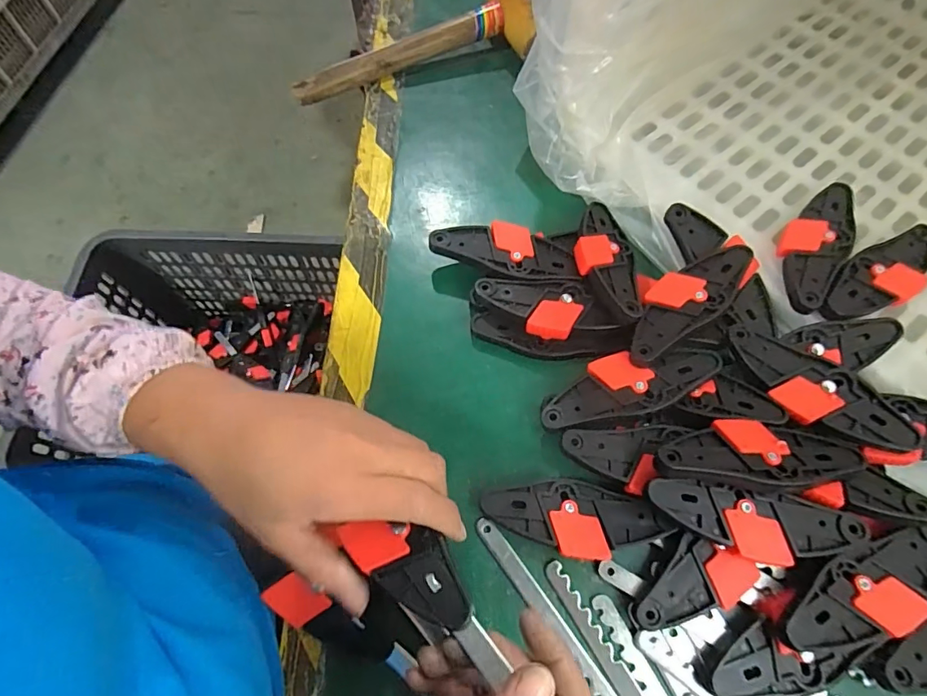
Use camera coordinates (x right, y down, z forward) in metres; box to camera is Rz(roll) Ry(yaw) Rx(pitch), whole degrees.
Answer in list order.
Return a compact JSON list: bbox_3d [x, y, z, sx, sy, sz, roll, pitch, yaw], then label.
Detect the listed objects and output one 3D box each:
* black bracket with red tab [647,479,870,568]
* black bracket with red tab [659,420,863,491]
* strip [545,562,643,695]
[{"bbox_3d":[0.177,0.108,0.294,0.123,0.010,0.039,7,68,6],"label":"black bracket with red tab"},{"bbox_3d":[0.183,0.068,0.305,0.120,0.011,0.043,5,48,2],"label":"black bracket with red tab"},{"bbox_3d":[0.095,0.199,0.288,0.012,0.004,0.146,-30,69,-9],"label":"strip"}]

